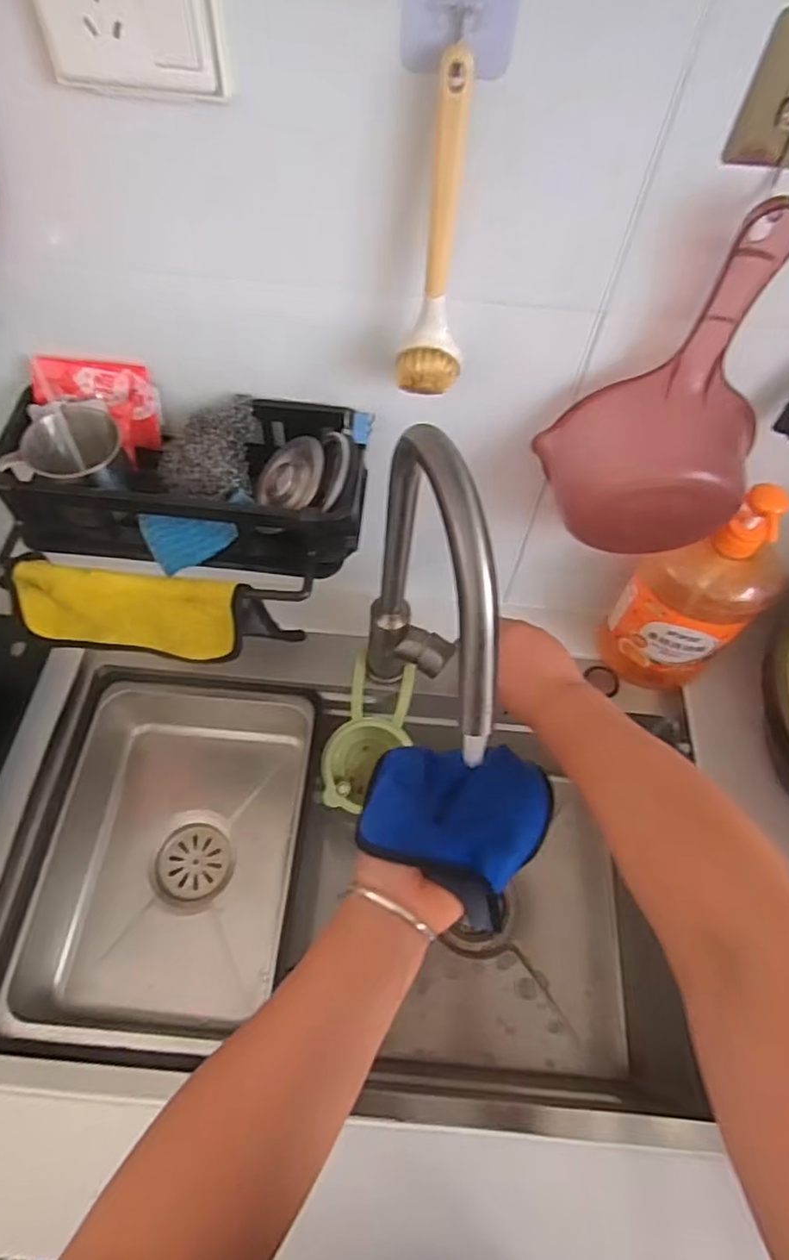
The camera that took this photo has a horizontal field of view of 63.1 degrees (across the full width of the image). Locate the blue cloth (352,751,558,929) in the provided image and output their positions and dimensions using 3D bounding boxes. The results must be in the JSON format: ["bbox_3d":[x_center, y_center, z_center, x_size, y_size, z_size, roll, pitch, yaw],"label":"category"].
[{"bbox_3d":[0.046,0.133,0.487,0.135,0.046,0.128,28,63,15],"label":"blue cloth"}]

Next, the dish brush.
[{"bbox_3d":[0.026,-0.231,0.395,0.042,0.183,0.031,4,59,1],"label":"dish brush"}]

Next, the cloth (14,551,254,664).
[{"bbox_3d":[-0.201,-0.012,0.524,0.187,0.100,0.035,-1,59,-2],"label":"cloth"}]

